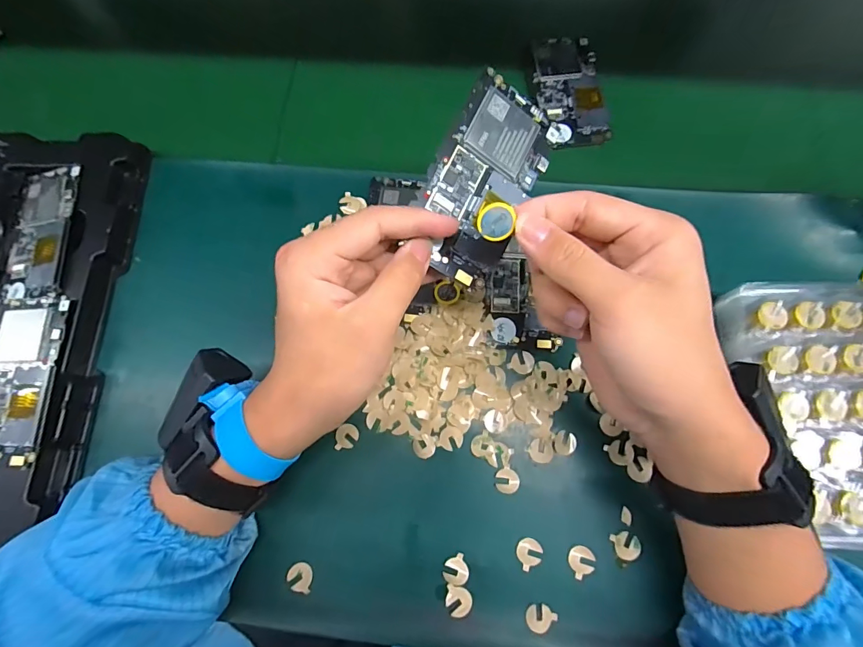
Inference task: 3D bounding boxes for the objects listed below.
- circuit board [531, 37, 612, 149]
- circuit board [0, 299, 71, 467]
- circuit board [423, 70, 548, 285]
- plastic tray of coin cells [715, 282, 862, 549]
[{"bbox_3d":[0.130,-0.223,0.404,0.060,0.011,0.121,-5,73,0],"label":"circuit board"},{"bbox_3d":[-0.310,0.041,0.317,0.063,0.007,0.120,-4,76,7],"label":"circuit board"},{"bbox_3d":[0.034,-0.088,0.265,0.062,0.004,0.122,28,84,-19],"label":"circuit board"},{"bbox_3d":[0.294,0.054,0.290,0.146,0.020,0.173,-4,74,4],"label":"plastic tray of coin cells"}]

